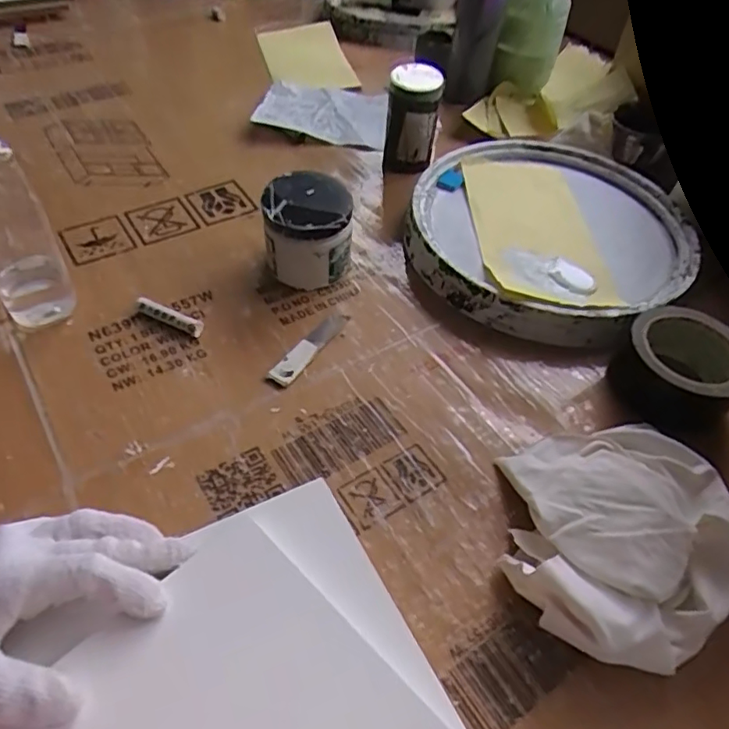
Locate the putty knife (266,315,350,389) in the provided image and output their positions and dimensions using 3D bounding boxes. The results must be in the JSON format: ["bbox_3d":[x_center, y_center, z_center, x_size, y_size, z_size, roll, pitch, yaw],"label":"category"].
[{"bbox_3d":[-0.048,-0.017,0.503,0.020,0.008,0.101,26,52,18],"label":"putty knife"}]

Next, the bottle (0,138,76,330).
[{"bbox_3d":[-0.280,-0.113,0.439,0.056,0.203,0.055,-29,56,-25],"label":"bottle"}]

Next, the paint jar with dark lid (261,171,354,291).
[{"bbox_3d":[-0.055,-0.125,0.547,0.081,0.089,0.072,0,49,-3],"label":"paint jar with dark lid"}]

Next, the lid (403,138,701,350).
[{"bbox_3d":[0.192,-0.138,0.597,0.270,0.054,0.282,2,49,-2],"label":"lid"}]

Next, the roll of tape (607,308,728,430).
[{"bbox_3d":[0.270,0.006,0.488,0.091,0.069,0.091,2,49,-2],"label":"roll of tape"}]

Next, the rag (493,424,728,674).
[{"bbox_3d":[0.175,0.108,0.387,0.155,0.049,0.173,7,49,3],"label":"rag"}]

